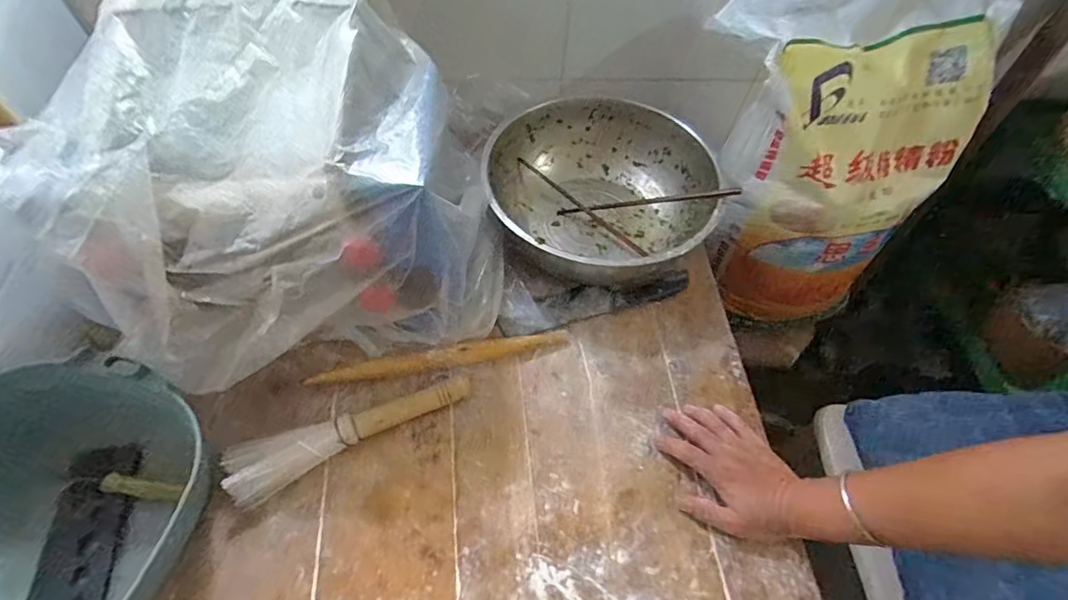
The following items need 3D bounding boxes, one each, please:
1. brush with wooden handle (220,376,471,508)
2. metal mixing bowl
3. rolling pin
[{"bbox_3d":[-0.184,0.142,0.543,0.251,0.039,0.059,-17,59,-13],"label":"brush with wooden handle"},{"bbox_3d":[0.086,-0.137,0.697,0.294,0.109,0.294,1,57,-2],"label":"metal mixing bowl"},{"bbox_3d":[-0.104,0.070,0.608,0.298,0.026,0.022,-11,58,-10],"label":"rolling pin"}]

